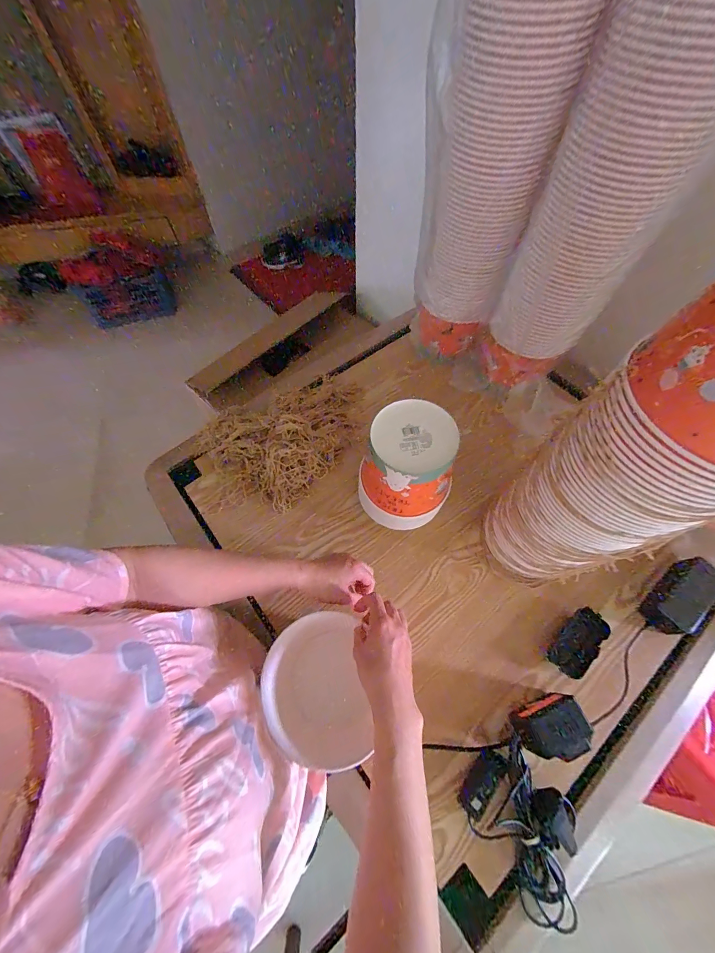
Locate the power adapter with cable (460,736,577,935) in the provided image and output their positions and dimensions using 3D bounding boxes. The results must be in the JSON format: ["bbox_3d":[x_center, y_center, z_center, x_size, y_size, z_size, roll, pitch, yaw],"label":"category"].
[{"bbox_3d":[0.220,0.448,0.429,0.112,0.043,0.175,-32,68,-16],"label":"power adapter with cable"}]

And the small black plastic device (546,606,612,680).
[{"bbox_3d":[0.350,0.259,0.535,0.052,0.020,0.104,40,69,18],"label":"small black plastic device"}]

